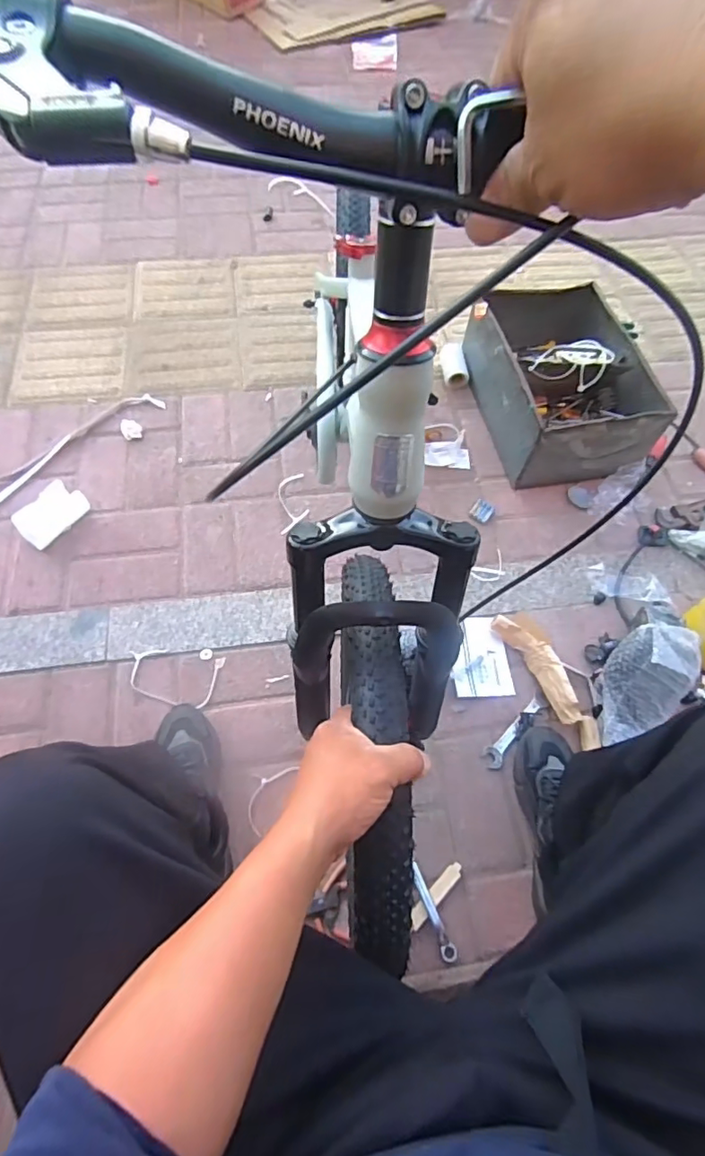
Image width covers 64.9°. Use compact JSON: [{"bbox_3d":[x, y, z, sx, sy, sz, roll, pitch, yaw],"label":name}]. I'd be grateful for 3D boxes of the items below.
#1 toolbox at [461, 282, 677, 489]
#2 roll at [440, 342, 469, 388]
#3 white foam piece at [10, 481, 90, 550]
[{"bbox_3d":[0.430,-0.389,1.150,0.295,0.170,0.386,-7,63,-6],"label":"toolbox"},{"bbox_3d":[0.227,-0.482,1.259,0.050,0.041,0.113,-6,63,-7],"label":"roll"},{"bbox_3d":[-0.555,-0.117,1.023,0.077,0.025,0.121,40,69,-7],"label":"white foam piece"}]

